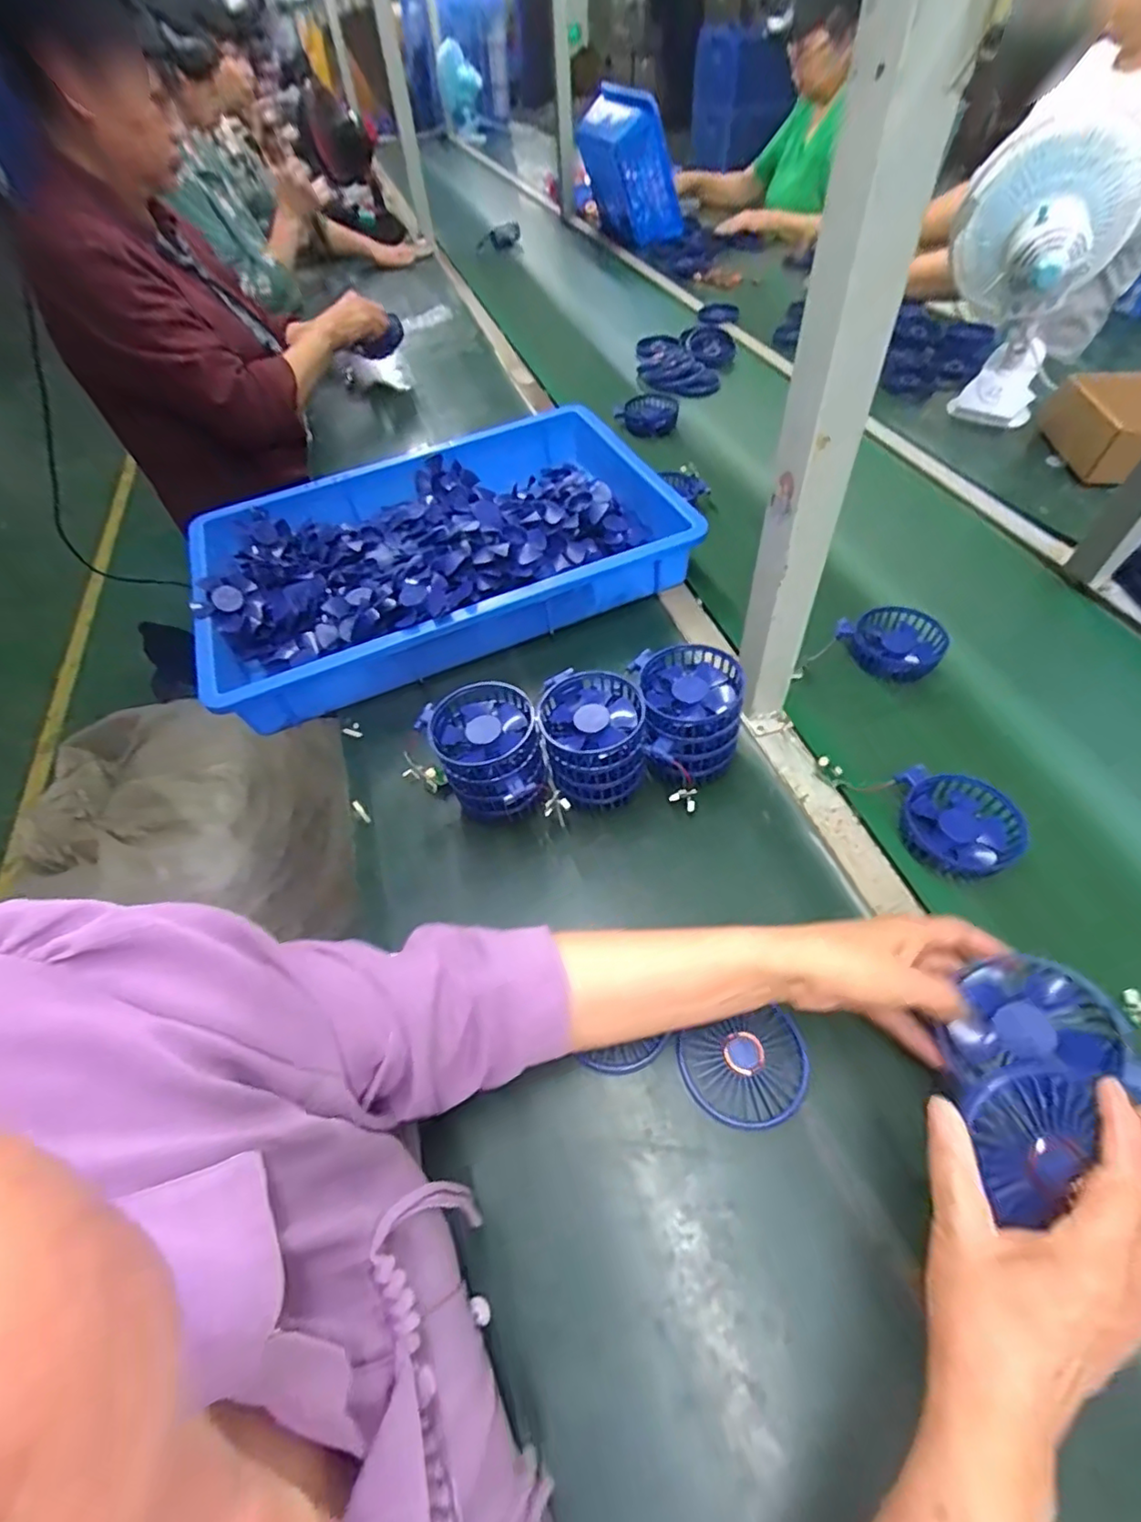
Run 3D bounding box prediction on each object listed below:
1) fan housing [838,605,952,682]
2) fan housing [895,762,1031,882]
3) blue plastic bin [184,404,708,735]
[{"bbox_3d":[0.350,-0.133,0.645,0.103,0.040,0.086,25,59,22],"label":"fan housing"},{"bbox_3d":[0.332,0.054,0.507,0.091,0.024,0.092,-2,53,3],"label":"fan housing"},{"bbox_3d":[-0.172,-0.275,0.752,0.566,0.099,0.366,-20,54,-11],"label":"blue plastic bin"}]

